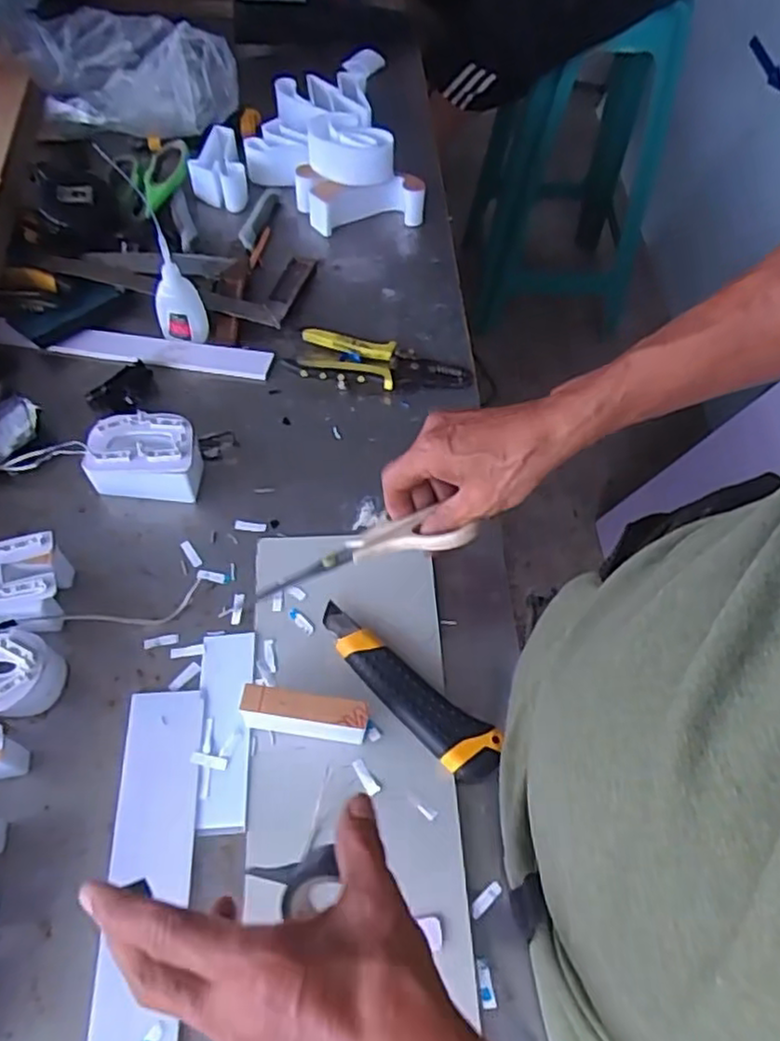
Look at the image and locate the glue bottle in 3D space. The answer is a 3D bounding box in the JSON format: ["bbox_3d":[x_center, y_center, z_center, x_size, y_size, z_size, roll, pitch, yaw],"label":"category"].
[{"bbox_3d":[-0.199,-0.222,0.611,0.050,0.152,0.028,23,61,10],"label":"glue bottle"}]

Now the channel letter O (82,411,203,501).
[{"bbox_3d":[-0.199,-0.052,0.571,0.089,0.051,0.055,1,59,-3],"label":"channel letter O"}]

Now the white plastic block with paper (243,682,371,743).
[{"bbox_3d":[-0.057,0.131,0.465,0.082,0.048,0.018,8,59,2],"label":"white plastic block with paper"}]

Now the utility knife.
[{"bbox_3d":[0.008,0.121,0.491,0.160,0.022,0.037,36,64,17],"label":"utility knife"}]

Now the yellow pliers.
[{"bbox_3d":[-0.007,-0.148,0.654,0.165,0.018,0.059,7,59,1],"label":"yellow pliers"}]

